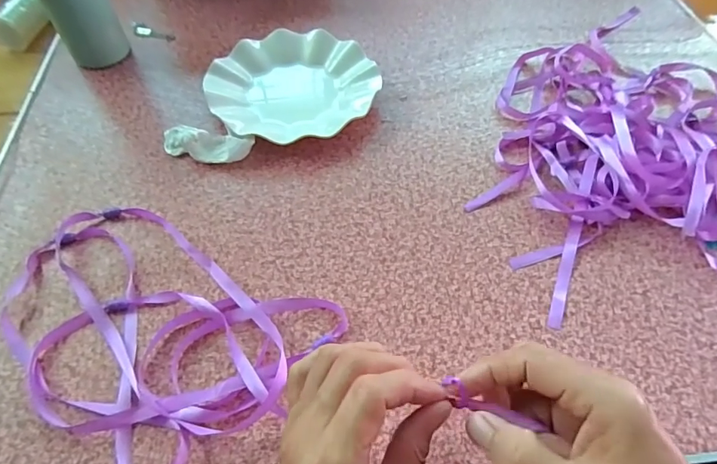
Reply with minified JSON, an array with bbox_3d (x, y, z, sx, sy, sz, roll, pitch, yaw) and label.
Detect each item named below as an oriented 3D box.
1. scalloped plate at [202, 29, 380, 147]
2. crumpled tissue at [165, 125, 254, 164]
[{"bbox_3d":[-0.071,-0.161,0.506,0.172,0.024,0.178,0,56,-1],"label":"scalloped plate"},{"bbox_3d":[-0.153,-0.089,0.454,0.090,0.023,0.034,12,57,7],"label":"crumpled tissue"}]

